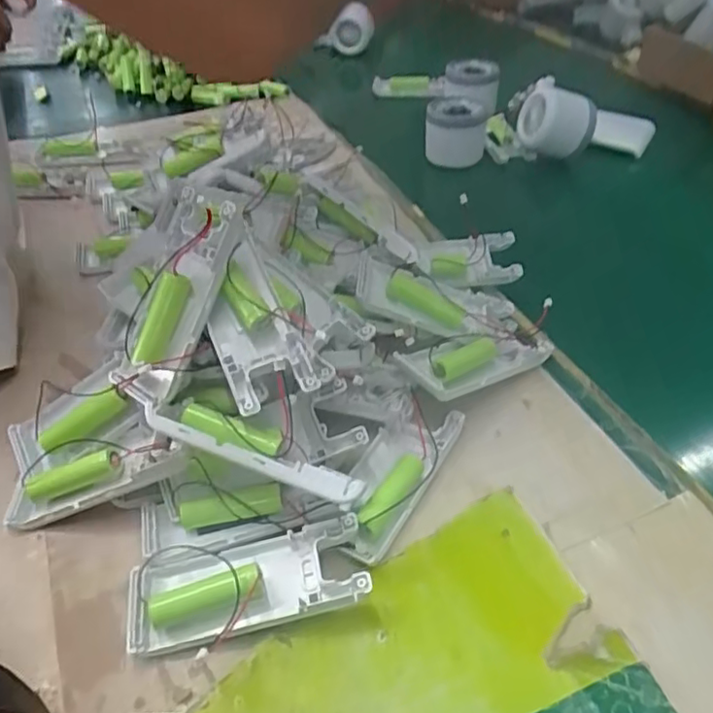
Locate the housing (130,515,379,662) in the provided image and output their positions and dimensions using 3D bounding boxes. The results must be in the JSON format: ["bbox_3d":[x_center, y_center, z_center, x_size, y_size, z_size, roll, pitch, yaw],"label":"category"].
[{"bbox_3d":[-0.049,0.102,0.284,0.103,0.023,0.041,-9,42,-7],"label":"housing"}]

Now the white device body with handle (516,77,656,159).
[{"bbox_3d":[0.226,-0.228,0.623,0.125,0.060,0.056,6,41,-10],"label":"white device body with handle"}]

